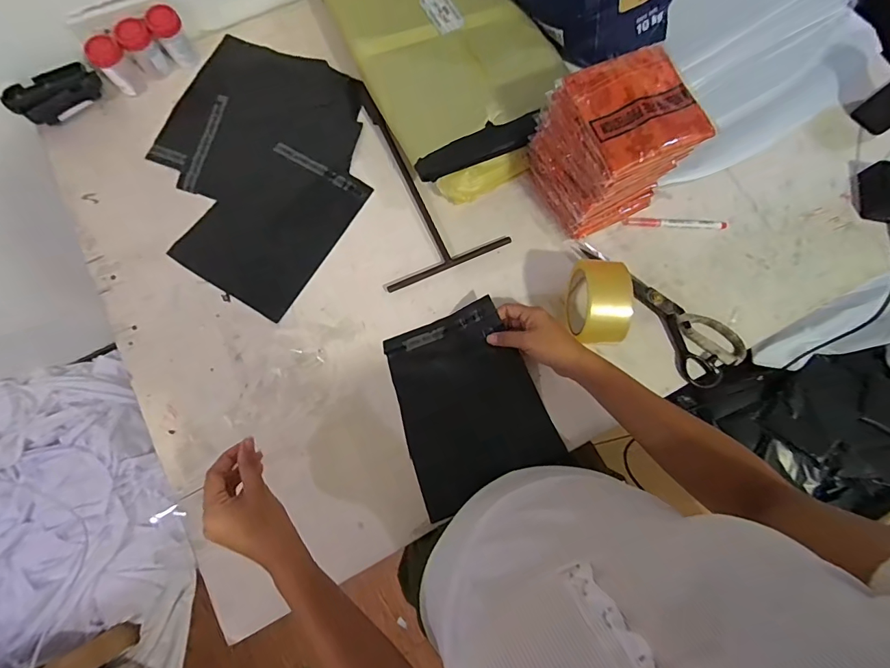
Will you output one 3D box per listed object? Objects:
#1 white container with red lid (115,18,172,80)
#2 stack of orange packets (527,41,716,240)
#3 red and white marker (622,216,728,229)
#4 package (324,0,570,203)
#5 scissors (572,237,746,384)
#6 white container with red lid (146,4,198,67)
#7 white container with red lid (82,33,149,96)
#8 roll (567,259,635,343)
[{"bbox_3d":[-0.427,-0.404,0.613,0.041,0.066,0.046,-36,80,-9],"label":"white container with red lid"},{"bbox_3d":[0.204,-0.226,0.544,0.136,0.169,0.127,-24,78,-7],"label":"stack of orange packets"},{"bbox_3d":[0.322,-0.156,0.605,0.144,0.008,0.014,3,76,-1],"label":"red and white marker"},{"bbox_3d":[0.000,-0.419,0.622,0.259,0.096,0.427,-26,79,-7],"label":"package"},{"bbox_3d":[0.287,-0.045,0.580,0.089,0.017,0.253,-38,80,-10],"label":"scissors"},{"bbox_3d":[-0.389,-0.429,0.614,0.041,0.071,0.040,-36,80,-9],"label":"white container with red lid"},{"bbox_3d":[-0.458,-0.374,0.600,0.041,0.068,0.038,-41,81,-10],"label":"white container with red lid"},{"bbox_3d":[0.184,-0.032,0.532,0.056,0.097,0.098,-1,77,-2],"label":"roll"}]

